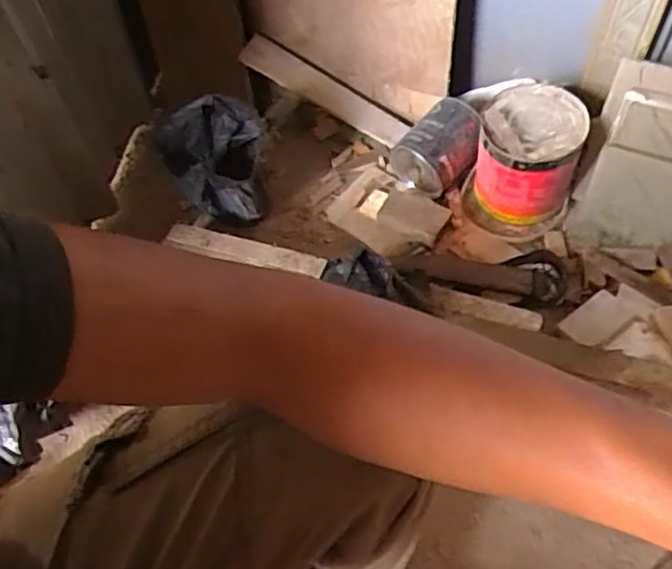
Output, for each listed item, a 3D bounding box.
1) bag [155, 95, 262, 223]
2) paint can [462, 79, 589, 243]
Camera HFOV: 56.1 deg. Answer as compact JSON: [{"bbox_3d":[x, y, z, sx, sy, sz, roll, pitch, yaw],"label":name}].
[{"bbox_3d":[-0.173,-0.171,0.915,0.147,0.134,0.130,-13,58,-4],"label":"bag"},{"bbox_3d":[0.298,-0.189,0.992,0.157,0.158,0.182,21,62,17],"label":"paint can"}]

